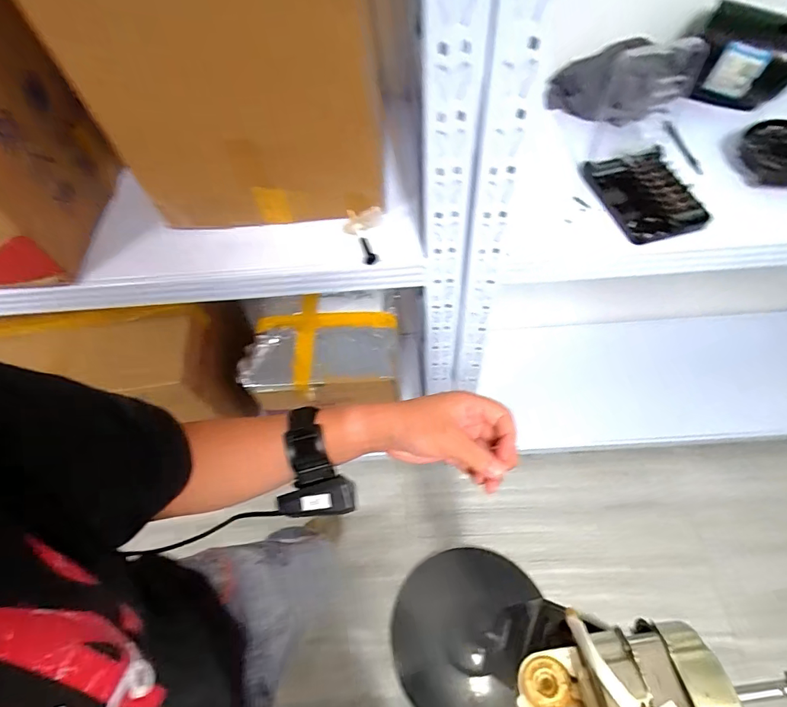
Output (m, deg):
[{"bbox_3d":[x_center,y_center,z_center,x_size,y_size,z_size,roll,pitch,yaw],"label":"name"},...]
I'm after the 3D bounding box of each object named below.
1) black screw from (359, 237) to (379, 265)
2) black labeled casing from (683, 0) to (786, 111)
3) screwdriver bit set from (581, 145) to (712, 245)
[{"bbox_3d":[-0.037,-0.141,0.604,0.020,0.013,0.041,-21,80,-8],"label":"black screw"},{"bbox_3d":[0.536,-0.459,0.693,0.164,0.102,0.079,28,64,20],"label":"black labeled casing"},{"bbox_3d":[0.350,-0.224,0.622,0.111,0.024,0.153,-13,58,-4],"label":"screwdriver bit set"}]

